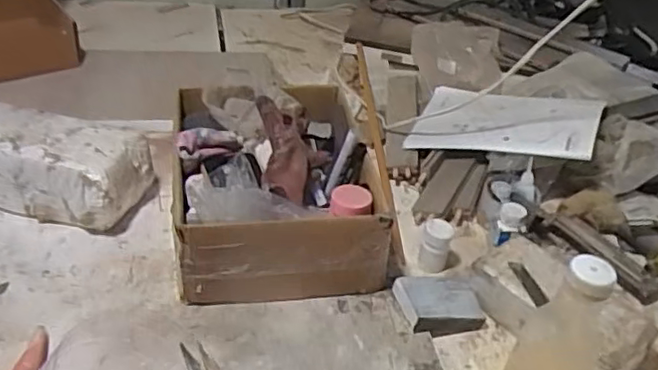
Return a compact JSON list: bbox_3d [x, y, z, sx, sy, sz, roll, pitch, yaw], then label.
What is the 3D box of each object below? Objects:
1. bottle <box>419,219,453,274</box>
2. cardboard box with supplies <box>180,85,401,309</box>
[{"bbox_3d":[0.145,0.083,0.858,0.043,0.068,0.038,14,37,9],"label":"bottle"},{"bbox_3d":[-0.076,-0.021,0.855,0.242,0.135,0.337,-2,38,-12],"label":"cardboard box with supplies"}]

